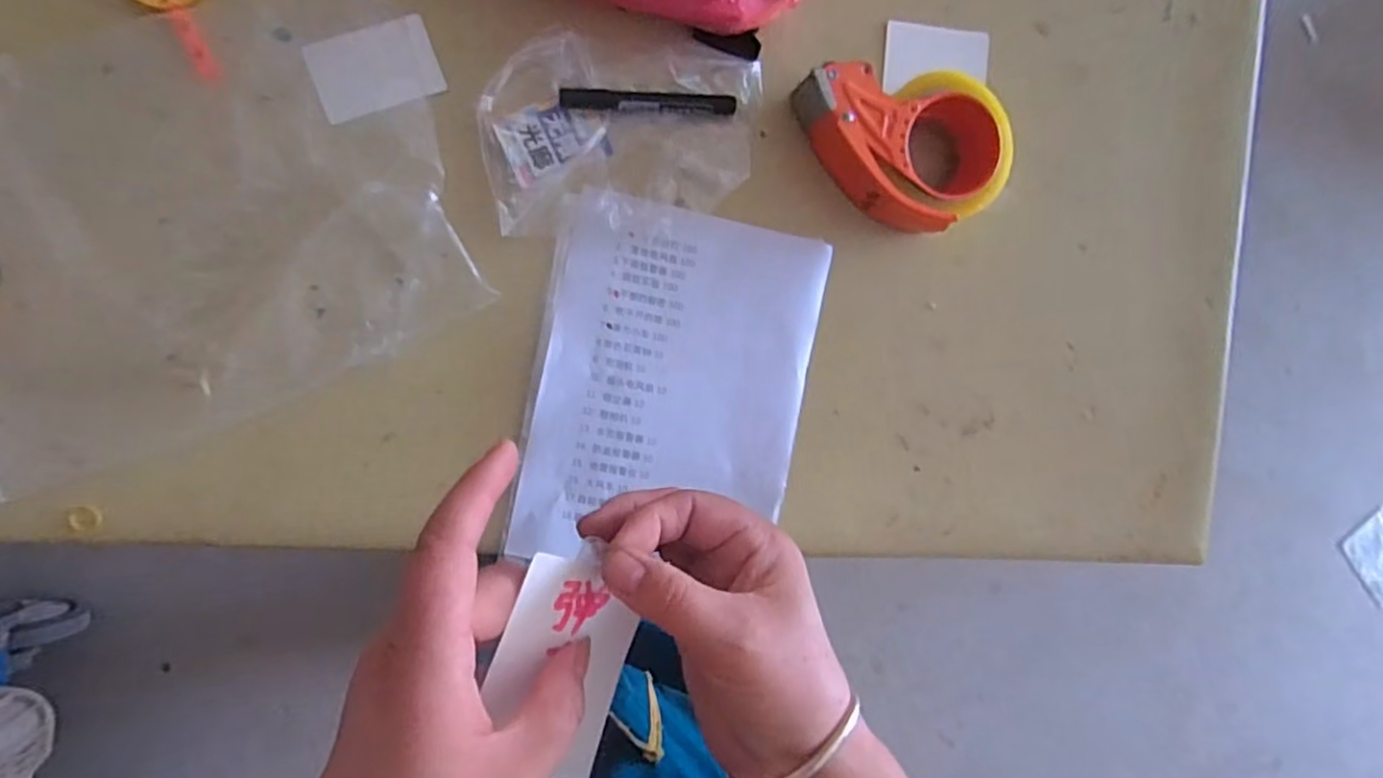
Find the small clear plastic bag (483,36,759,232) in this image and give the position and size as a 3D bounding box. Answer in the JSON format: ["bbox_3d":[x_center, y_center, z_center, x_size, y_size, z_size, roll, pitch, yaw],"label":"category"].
[{"bbox_3d":[-0.049,-0.195,0.535,0.209,0.024,0.137,-4,95,-8],"label":"small clear plastic bag"}]

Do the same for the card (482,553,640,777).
[{"bbox_3d":[-0.052,0.114,0.285,0.060,0.004,0.085,24,83,-36],"label":"card"}]

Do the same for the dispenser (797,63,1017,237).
[{"bbox_3d":[0.163,-0.184,0.550,0.158,0.061,0.112,2,94,-8],"label":"dispenser"}]

